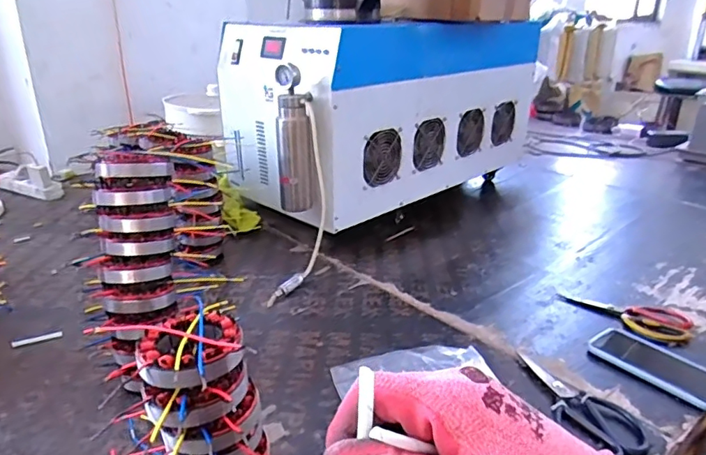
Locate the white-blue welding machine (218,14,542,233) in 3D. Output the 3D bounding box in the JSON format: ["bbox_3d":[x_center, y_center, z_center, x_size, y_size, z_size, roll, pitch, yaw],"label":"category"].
[{"bbox_3d":[0.108,-0.295,1.280,0.818,0.358,0.369,-17,29,-37],"label":"white-blue welding machine"}]

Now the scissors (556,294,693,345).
[{"bbox_3d":[0.444,0.133,0.858,0.194,0.008,0.119,22,30,40],"label":"scissors"}]

